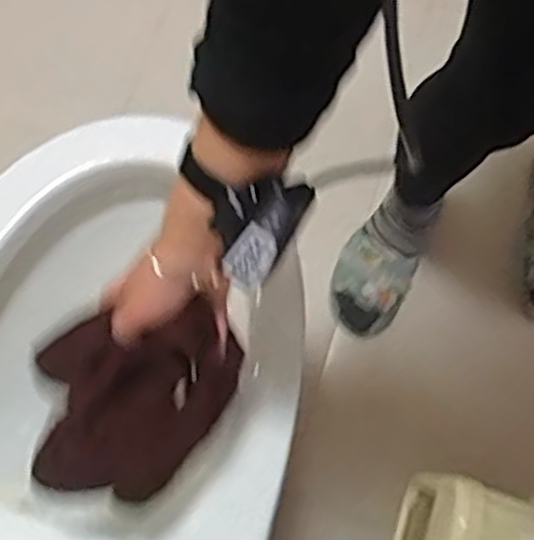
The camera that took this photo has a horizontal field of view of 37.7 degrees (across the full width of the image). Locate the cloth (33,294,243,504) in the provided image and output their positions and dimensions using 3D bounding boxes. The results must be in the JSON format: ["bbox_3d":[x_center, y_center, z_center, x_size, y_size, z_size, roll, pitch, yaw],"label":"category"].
[{"bbox_3d":[-0.095,0.097,0.570,0.140,0.077,0.125,-10,75,-3],"label":"cloth"}]

